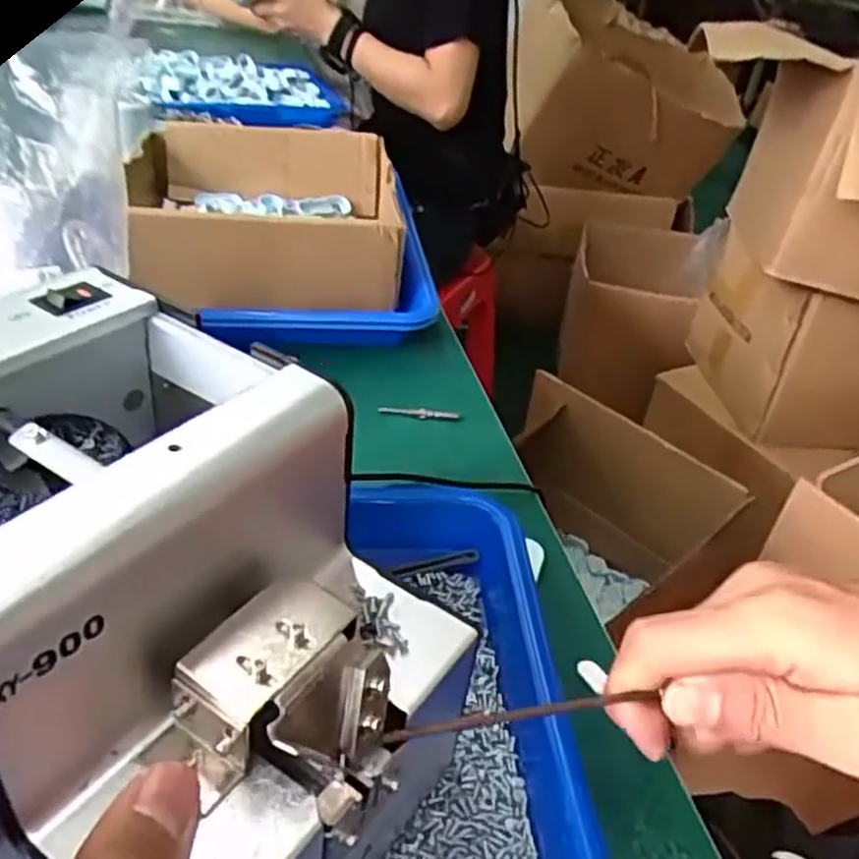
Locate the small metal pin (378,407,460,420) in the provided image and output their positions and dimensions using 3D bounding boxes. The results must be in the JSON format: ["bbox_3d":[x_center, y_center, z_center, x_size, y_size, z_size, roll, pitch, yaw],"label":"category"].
[{"bbox_3d":[-0.006,-0.011,0.482,0.050,0.005,0.004,3,36,-4],"label":"small metal pin"}]

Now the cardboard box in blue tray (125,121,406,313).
[{"bbox_3d":[-0.126,-0.158,0.587,0.193,0.083,0.201,-1,36,-10],"label":"cardboard box in blue tray"}]

